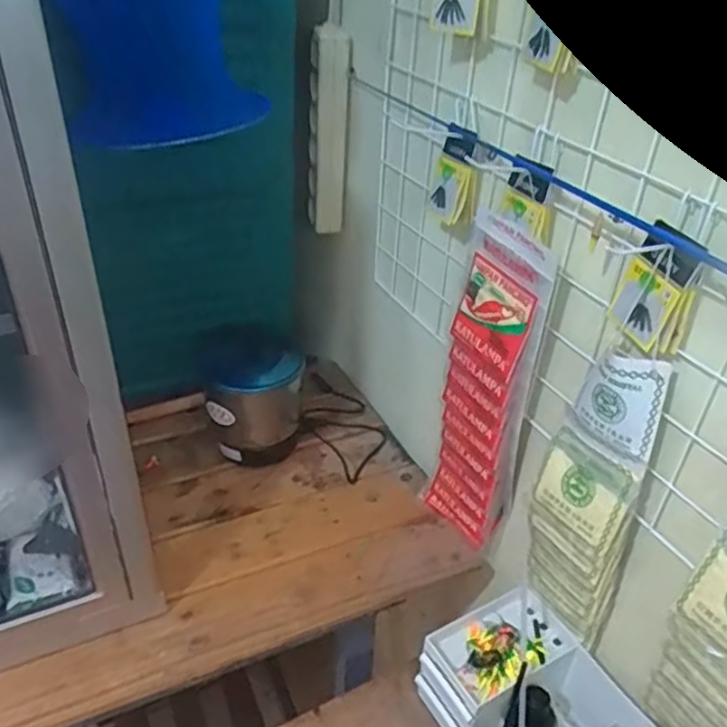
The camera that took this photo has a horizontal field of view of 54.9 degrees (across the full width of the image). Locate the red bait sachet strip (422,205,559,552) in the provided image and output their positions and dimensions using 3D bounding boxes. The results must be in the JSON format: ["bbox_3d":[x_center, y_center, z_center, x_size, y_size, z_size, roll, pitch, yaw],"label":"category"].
[{"bbox_3d":[0.129,0.040,0.764,0.037,0.400,0.108,-18,41,-28],"label":"red bait sachet strip"}]

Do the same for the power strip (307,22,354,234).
[{"bbox_3d":[-0.046,-0.298,0.913,0.043,0.253,0.038,-14,39,-24],"label":"power strip"}]

